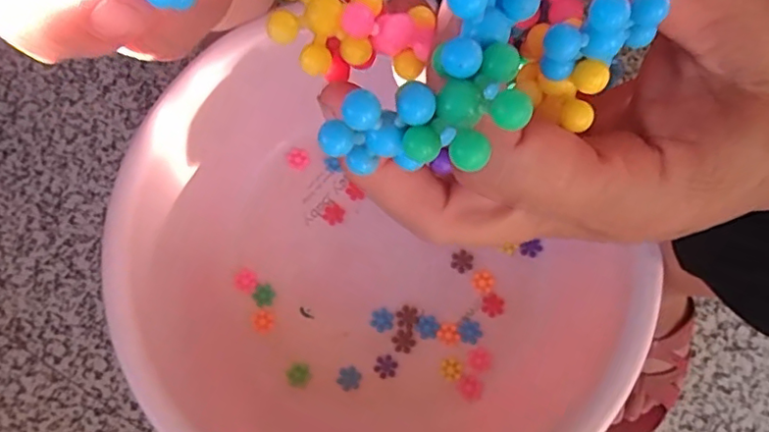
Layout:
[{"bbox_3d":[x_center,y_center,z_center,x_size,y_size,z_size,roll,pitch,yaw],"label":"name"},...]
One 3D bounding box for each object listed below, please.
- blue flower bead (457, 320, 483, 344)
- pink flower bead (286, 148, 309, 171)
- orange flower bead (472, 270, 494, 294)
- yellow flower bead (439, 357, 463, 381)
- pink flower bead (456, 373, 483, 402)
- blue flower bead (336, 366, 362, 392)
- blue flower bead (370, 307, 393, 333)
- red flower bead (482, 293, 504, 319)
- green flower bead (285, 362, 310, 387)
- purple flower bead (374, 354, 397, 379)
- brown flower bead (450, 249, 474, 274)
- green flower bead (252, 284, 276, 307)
[{"bbox_3d":[0.097,0.131,0.651,0.026,0.004,0.026,0,77,1],"label":"blue flower bead"},{"bbox_3d":[-0.104,-0.068,0.694,0.024,0.011,0.025,0,77,1],"label":"pink flower bead"},{"bbox_3d":[0.113,0.075,0.661,0.023,0.006,0.024,-12,77,-1],"label":"orange flower bead"},{"bbox_3d":[0.074,0.171,0.642,0.025,0.004,0.024,0,77,1],"label":"yellow flower bead"},{"bbox_3d":[0.094,0.189,0.635,0.027,0.004,0.026,26,79,7],"label":"pink flower bead"},{"bbox_3d":[-0.040,0.182,0.645,0.027,0.004,0.024,-14,77,-2],"label":"blue flower bead"},{"bbox_3d":[-0.003,0.119,0.662,0.027,0.004,0.026,0,77,1],"label":"blue flower bead"},{"bbox_3d":[0.123,0.101,0.654,0.025,0.004,0.025,26,79,7],"label":"red flower bead"},{"bbox_3d":[-0.096,0.177,0.642,0.025,0.005,0.024,3,77,2],"label":"green flower bead"},{"bbox_3d":[0.002,0.169,0.647,0.024,0.004,0.026,0,77,1],"label":"purple flower bead"},{"bbox_3d":[0.090,0.053,0.669,0.026,0.006,0.024,0,77,1],"label":"brown flower bead"},{"bbox_3d":[-0.138,0.090,0.657,0.023,0.005,0.026,23,79,6],"label":"green flower bead"}]

